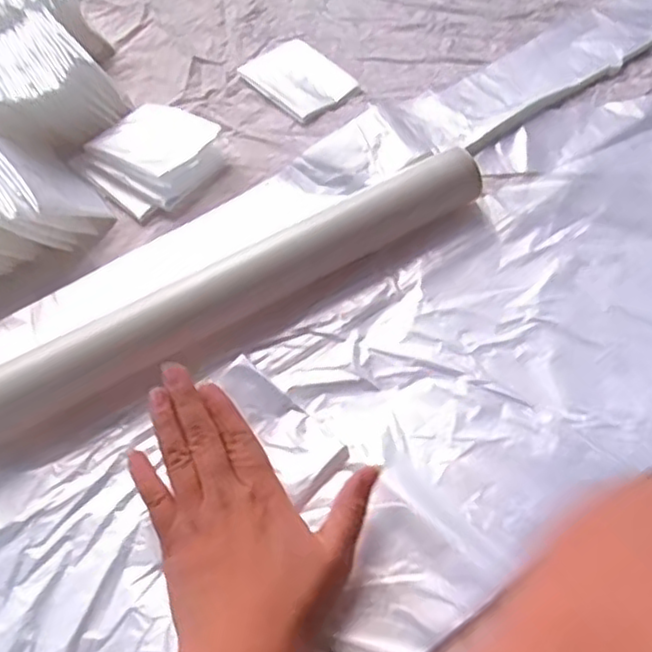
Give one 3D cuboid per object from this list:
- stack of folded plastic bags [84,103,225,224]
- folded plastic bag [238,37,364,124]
[{"bbox_3d":[-0.131,-0.128,0.509,0.091,0.028,0.084,35,66,22],"label":"stack of folded plastic bags"},{"bbox_3d":[-0.021,-0.203,0.560,0.065,0.005,0.087,-38,64,-19],"label":"folded plastic bag"}]

